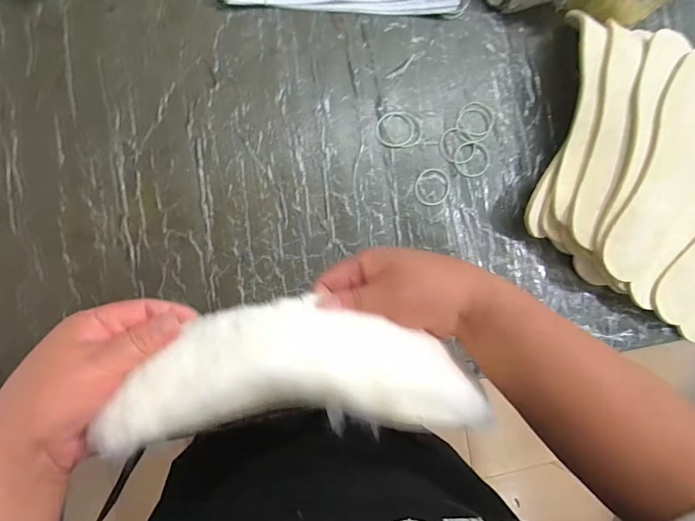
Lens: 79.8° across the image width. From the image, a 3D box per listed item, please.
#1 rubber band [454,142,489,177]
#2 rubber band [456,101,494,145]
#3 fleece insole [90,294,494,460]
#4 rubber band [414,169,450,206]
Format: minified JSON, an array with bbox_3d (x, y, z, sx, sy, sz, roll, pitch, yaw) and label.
[{"bbox_3d":[0.143,-0.116,0.475,0.043,0.004,0.040,-5,89,-8],"label":"rubber band"},{"bbox_3d":[0.149,-0.160,0.480,0.043,0.004,0.050,18,86,-7],"label":"rubber band"},{"bbox_3d":[-0.022,0.066,0.250,0.229,0.070,0.078,0,88,-6],"label":"fleece insole"},{"bbox_3d":[0.095,-0.082,0.464,0.038,0.004,0.042,4,88,-8],"label":"rubber band"}]

